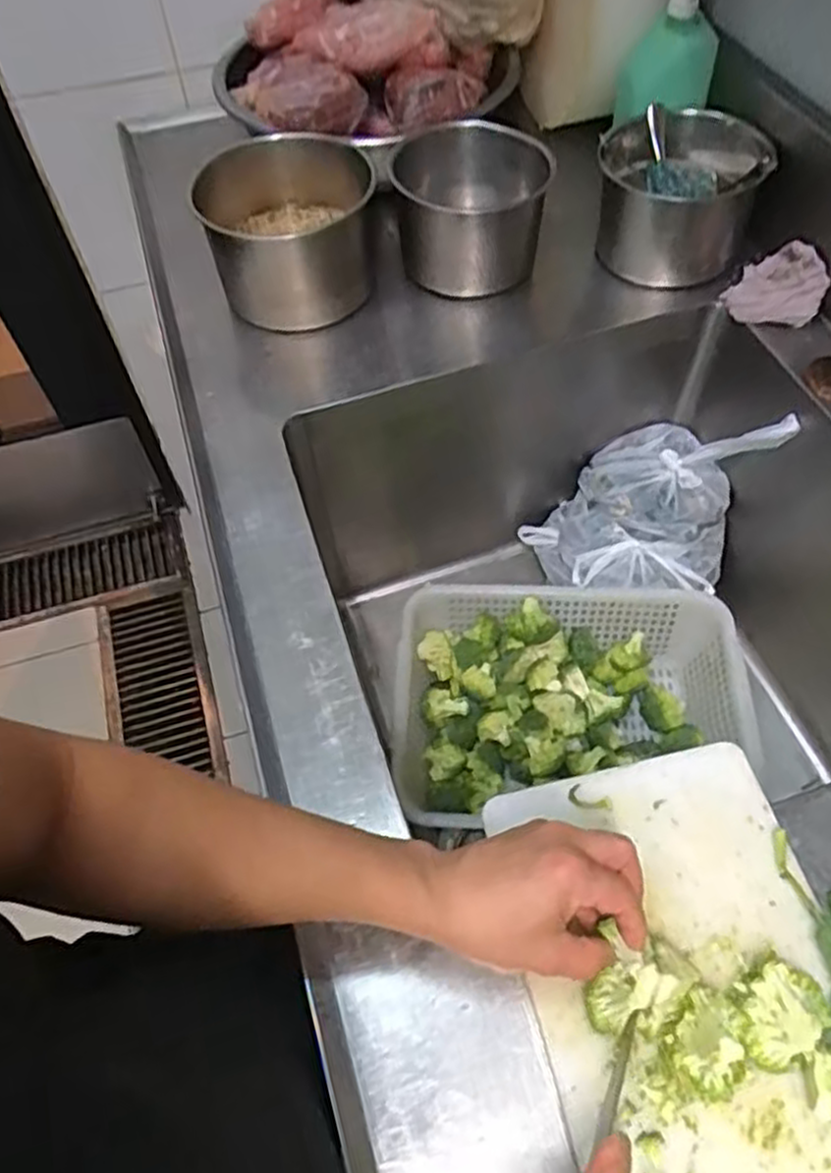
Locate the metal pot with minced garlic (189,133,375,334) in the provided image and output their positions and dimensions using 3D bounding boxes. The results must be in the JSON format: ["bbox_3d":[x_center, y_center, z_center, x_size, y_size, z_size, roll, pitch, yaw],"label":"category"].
[{"bbox_3d":[-0.133,-0.376,0.835,0.174,0.137,0.173,-1,57,2],"label":"metal pot with minced garlic"}]

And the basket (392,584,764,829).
[{"bbox_3d":[0.181,0.133,0.917,0.402,0.116,0.259,0,57,2],"label":"basket"}]

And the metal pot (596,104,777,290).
[{"bbox_3d":[0.283,-0.430,0.843,0.162,0.133,0.150,4,57,5],"label":"metal pot"}]

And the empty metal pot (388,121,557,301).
[{"bbox_3d":[0.062,-0.416,0.854,0.166,0.129,0.153,-1,57,2],"label":"empty metal pot"}]

